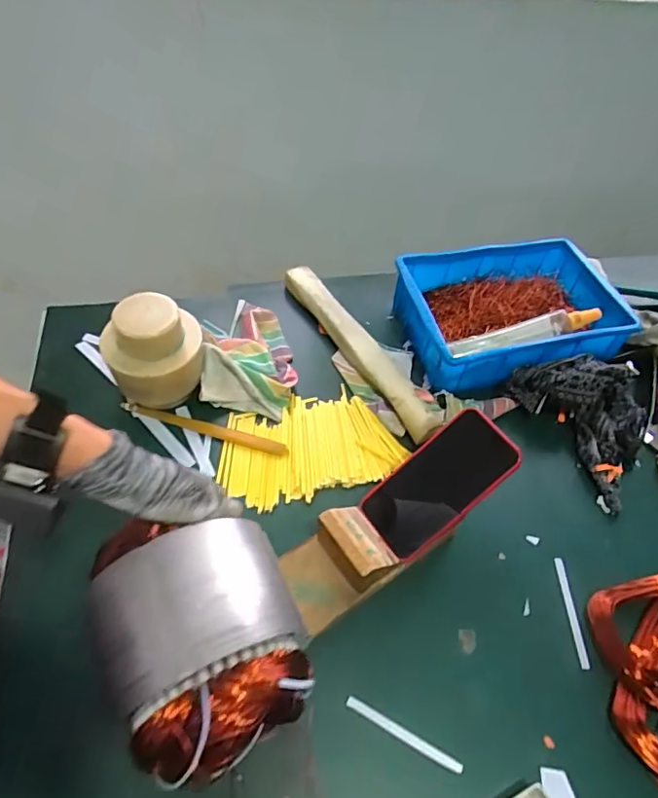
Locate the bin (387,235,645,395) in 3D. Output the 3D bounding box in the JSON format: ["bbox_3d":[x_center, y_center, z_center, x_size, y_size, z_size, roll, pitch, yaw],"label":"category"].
[{"bbox_3d":[0.260,-0.120,0.765,0.308,0.093,0.197,-9,52,-11],"label":"bin"}]

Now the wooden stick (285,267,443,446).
[{"bbox_3d":[0.039,-0.071,0.743,0.049,0.045,0.326,-24,56,-22],"label":"wooden stick"}]

